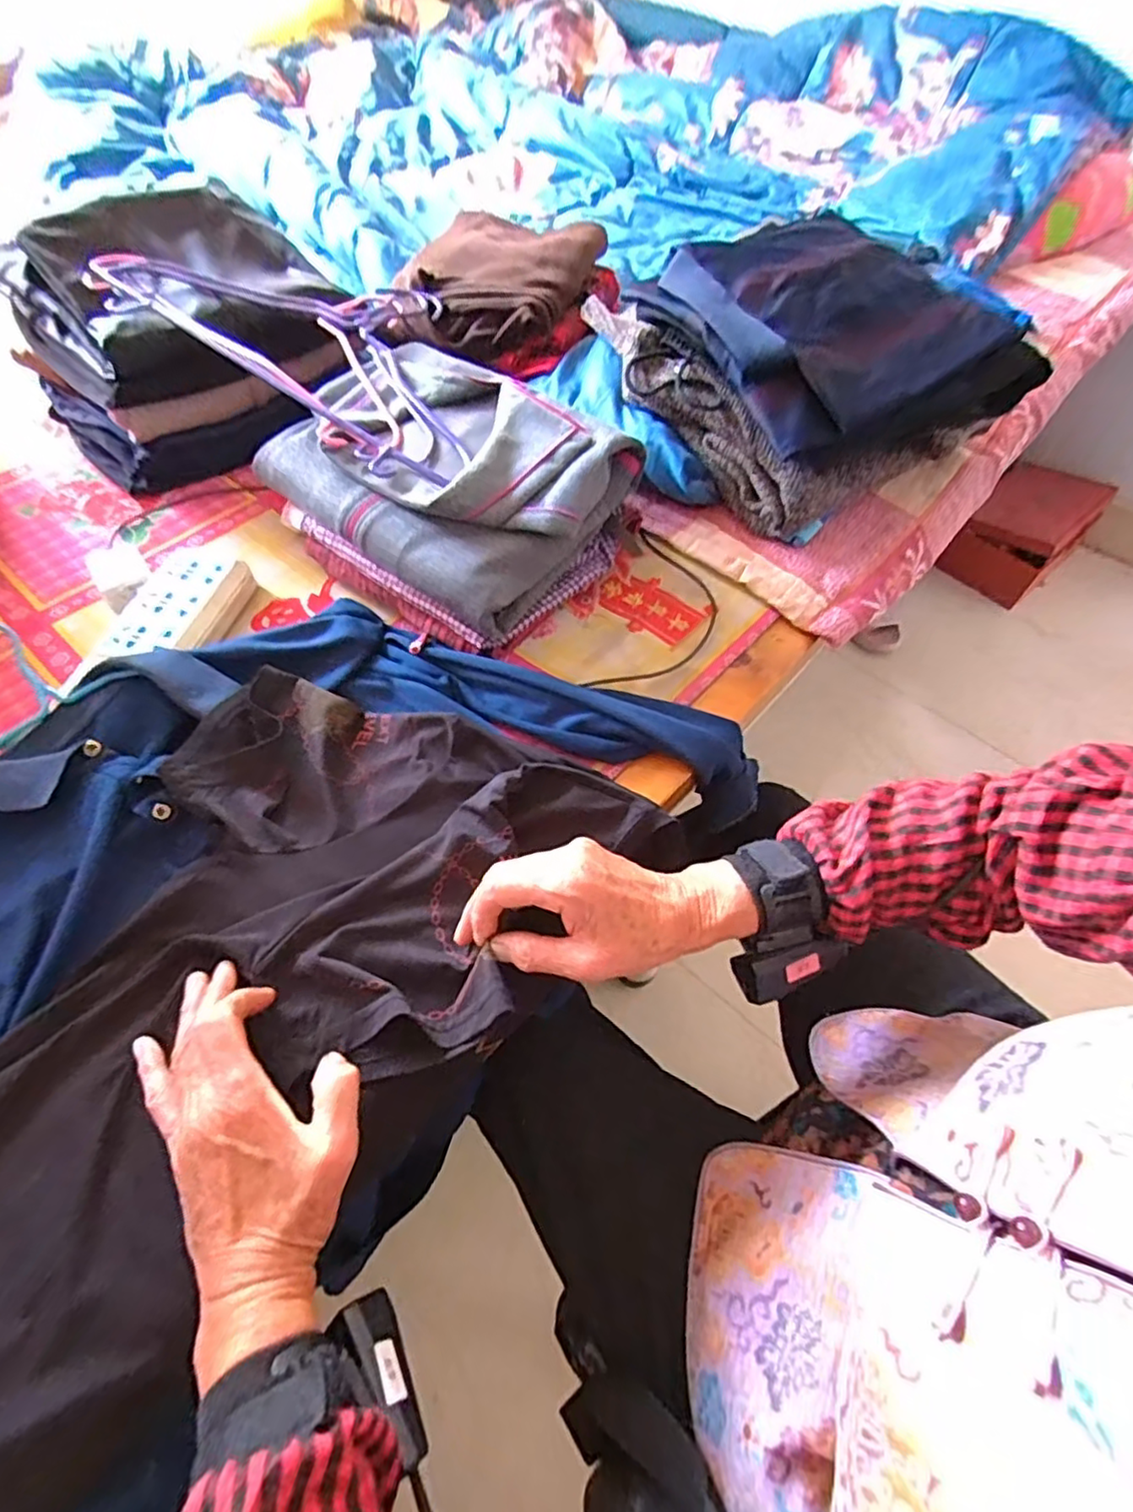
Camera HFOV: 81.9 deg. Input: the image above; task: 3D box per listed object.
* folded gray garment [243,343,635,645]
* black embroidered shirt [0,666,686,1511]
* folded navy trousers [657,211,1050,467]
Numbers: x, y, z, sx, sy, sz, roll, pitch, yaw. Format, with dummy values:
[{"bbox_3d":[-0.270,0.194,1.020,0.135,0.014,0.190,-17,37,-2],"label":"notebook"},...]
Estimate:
[{"bbox_3d":[-0.109,-0.262,0.578,0.297,0.074,0.210,33,62,19],"label":"folded gray garment"},{"bbox_3d":[-0.232,0.190,0.365,0.321,0.054,0.624,31,63,15],"label":"black embroidered shirt"},{"bbox_3d":[0.249,-0.410,0.626,0.262,0.076,0.292,-24,60,-16],"label":"folded navy trousers"}]

